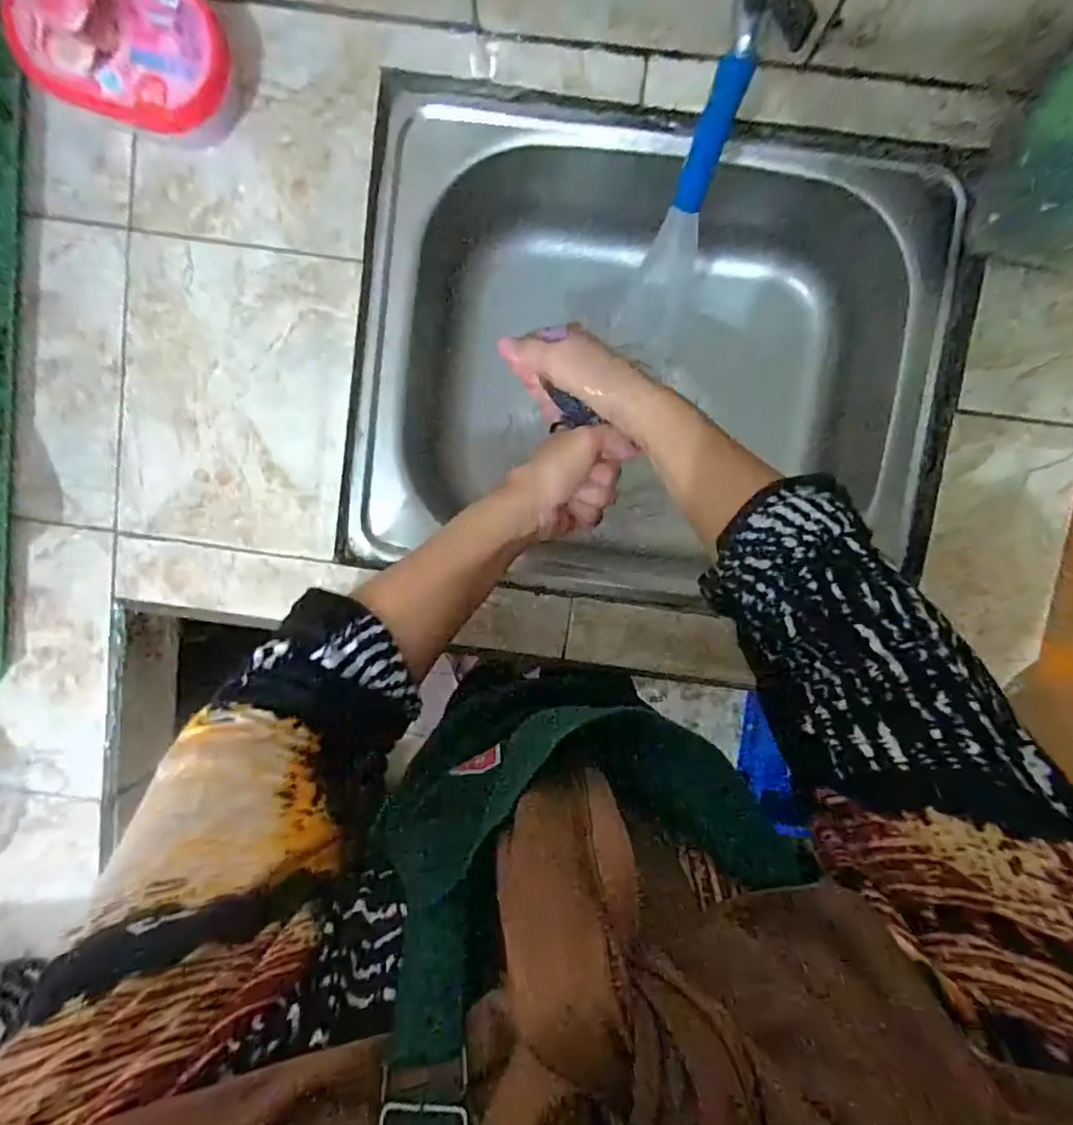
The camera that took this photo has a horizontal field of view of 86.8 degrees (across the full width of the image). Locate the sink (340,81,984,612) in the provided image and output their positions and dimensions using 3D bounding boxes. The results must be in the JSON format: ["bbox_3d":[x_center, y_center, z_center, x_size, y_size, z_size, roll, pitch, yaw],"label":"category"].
[{"bbox_3d":[0.101,-0.179,0.562,0.495,0.187,0.398,7,97,1],"label":"sink"}]

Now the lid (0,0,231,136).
[{"bbox_3d":[-0.299,-0.378,0.407,0.139,0.013,0.105,20,96,-9],"label":"lid"}]

